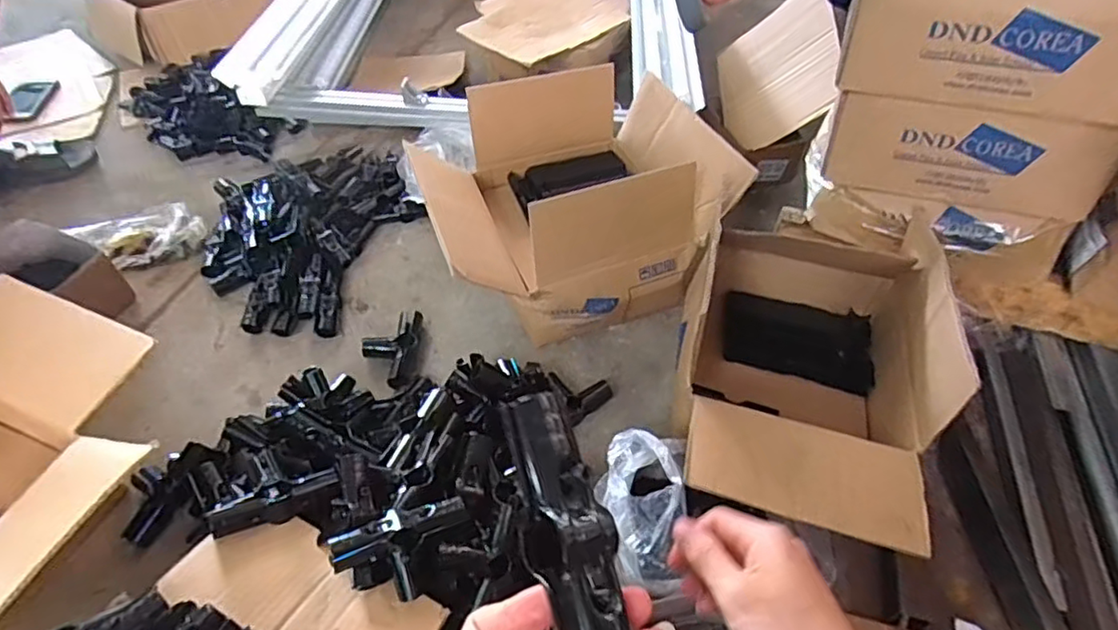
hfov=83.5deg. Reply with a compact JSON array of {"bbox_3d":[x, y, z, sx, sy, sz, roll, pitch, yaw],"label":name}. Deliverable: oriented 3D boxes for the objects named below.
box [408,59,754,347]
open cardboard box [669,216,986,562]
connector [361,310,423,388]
[{"bbox_3d":[0.004,-0.178,1.037,0.456,0.239,0.387,-20,53,-19],"label":"box"},{"bbox_3d":[0.324,0.074,0.841,0.288,0.274,0.465,11,49,6],"label":"open cardboard box"},{"bbox_3d":[-0.260,0.052,0.970,0.084,0.034,0.139,-2,49,-4],"label":"connector"}]

